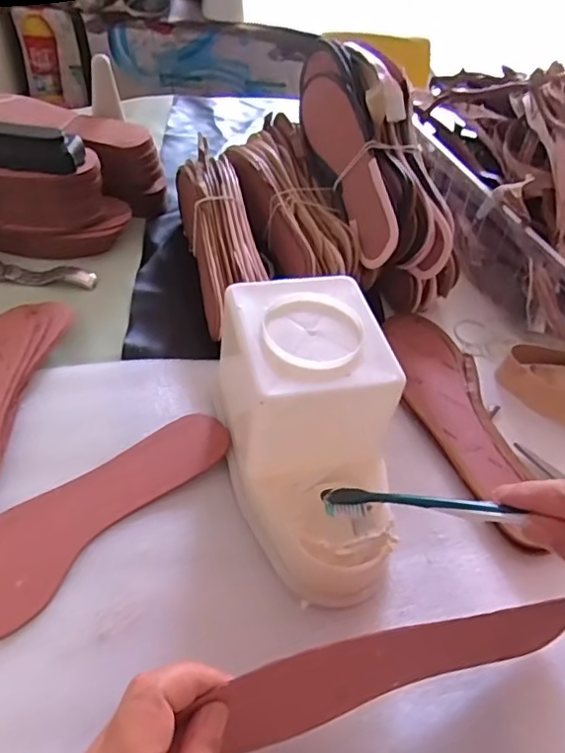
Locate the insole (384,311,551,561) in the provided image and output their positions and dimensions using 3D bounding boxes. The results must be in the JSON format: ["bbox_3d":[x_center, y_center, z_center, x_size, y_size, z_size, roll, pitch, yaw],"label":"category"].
[{"bbox_3d":[0.146,0.032,0.480,0.068,0.011,0.246,-3,48,-10],"label":"insole"}]

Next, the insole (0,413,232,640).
[{"bbox_3d":[-0.146,0.099,0.381,0.070,0.010,0.246,36,57,24],"label":"insole"}]

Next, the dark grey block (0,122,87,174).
[{"bbox_3d":[-0.248,-0.217,0.535,0.109,0.028,0.039,2,48,-7],"label":"dark grey block"}]

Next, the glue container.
[{"bbox_3d":[0.018,0.038,0.382,0.106,0.113,0.191,-6,48,-12],"label":"glue container"}]

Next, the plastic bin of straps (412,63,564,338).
[{"bbox_3d":[0.303,-0.204,0.628,0.246,0.147,0.410,-10,49,-16],"label":"plastic bin of straps"}]

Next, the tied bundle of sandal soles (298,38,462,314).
[{"bbox_3d":[0.089,-0.212,0.578,0.102,0.116,0.297,-13,72,-18],"label":"tied bundle of sandal soles"}]

